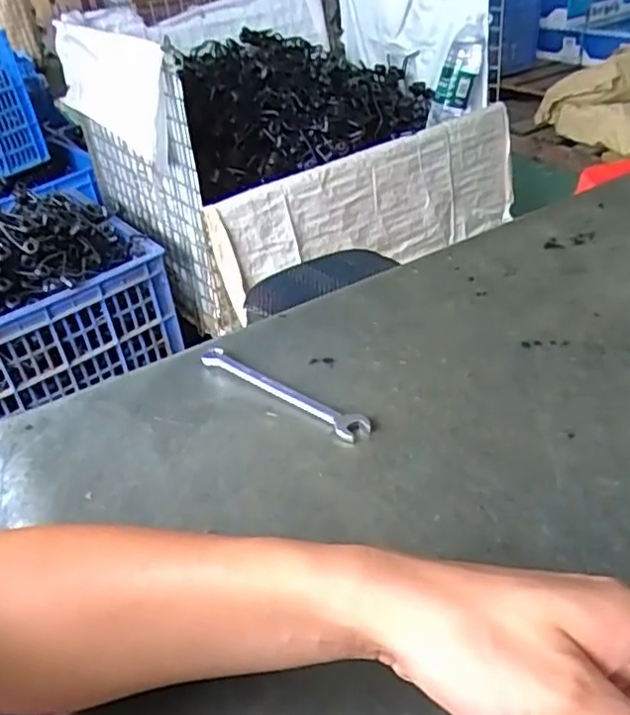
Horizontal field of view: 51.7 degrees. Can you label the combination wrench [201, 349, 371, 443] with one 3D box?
[{"bbox_3d":[-0.028,0.025,0.508,0.159,0.013,0.021,22,45,35],"label":"combination wrench"}]

